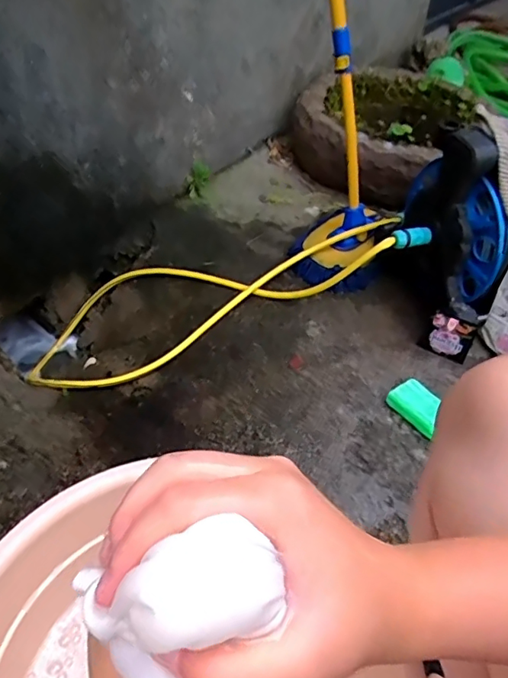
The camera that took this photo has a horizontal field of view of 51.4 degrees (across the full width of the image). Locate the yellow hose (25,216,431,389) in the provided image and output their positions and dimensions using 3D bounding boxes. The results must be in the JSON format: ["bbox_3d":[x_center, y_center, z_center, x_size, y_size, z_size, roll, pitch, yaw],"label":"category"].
[{"bbox_3d":[-0.074,-0.097,1.072,0.822,0.113,0.267,-19,48,1],"label":"yellow hose"}]

